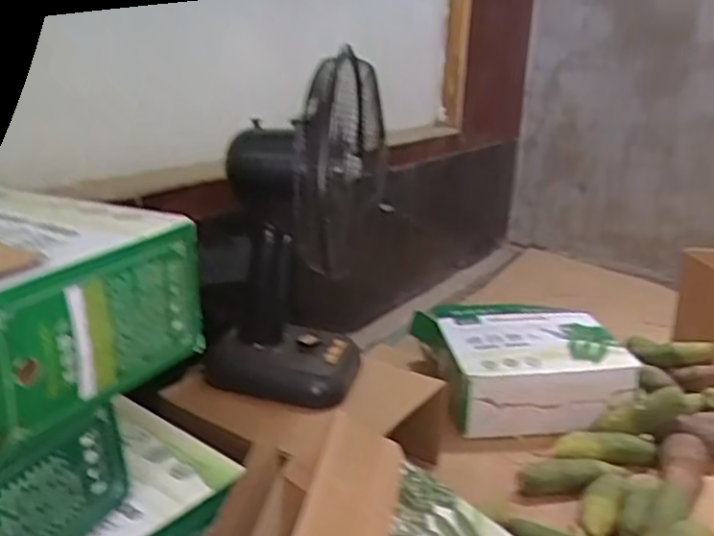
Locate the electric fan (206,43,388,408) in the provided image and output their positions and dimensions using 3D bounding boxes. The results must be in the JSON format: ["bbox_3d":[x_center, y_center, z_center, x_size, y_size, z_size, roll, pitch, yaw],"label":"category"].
[{"bbox_3d":[-0.093,-0.054,1.155,0.251,0.508,0.348,6,18,9],"label":"electric fan"}]

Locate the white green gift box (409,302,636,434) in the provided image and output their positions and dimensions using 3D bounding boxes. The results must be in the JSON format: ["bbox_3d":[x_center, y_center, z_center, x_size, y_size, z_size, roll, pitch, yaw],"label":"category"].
[{"bbox_3d":[0.341,0.196,1.509,0.375,0.139,0.355,0,18,-9],"label":"white green gift box"}]

